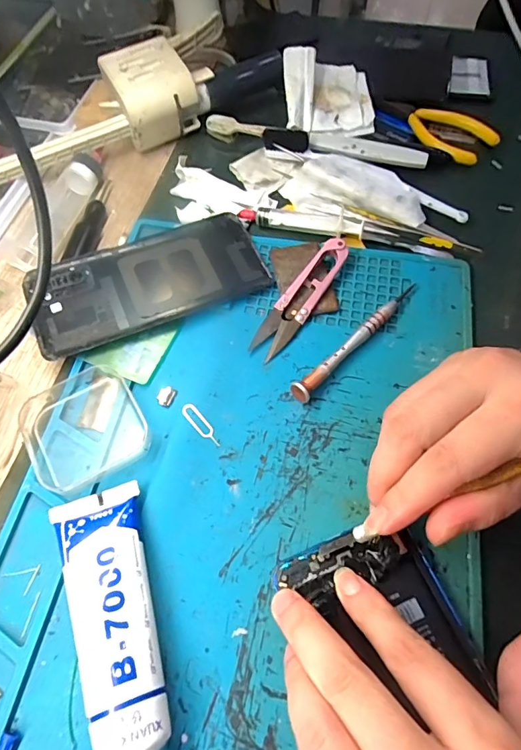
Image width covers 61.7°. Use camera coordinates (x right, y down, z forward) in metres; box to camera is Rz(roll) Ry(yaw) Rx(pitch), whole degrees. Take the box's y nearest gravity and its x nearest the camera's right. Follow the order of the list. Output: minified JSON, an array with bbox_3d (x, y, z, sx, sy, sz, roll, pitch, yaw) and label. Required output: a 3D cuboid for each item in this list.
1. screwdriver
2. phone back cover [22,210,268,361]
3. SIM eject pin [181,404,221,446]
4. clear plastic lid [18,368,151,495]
[{"bbox_3d":[0.062,-0.024,0.278,0.012,0.012,0.113,41,71,18],"label":"screwdriver"},{"bbox_3d":[-0.075,-0.064,0.301,0.155,0.011,0.073,-21,65,-9],"label":"phone back cover"},{"bbox_3d":[-0.035,0.029,0.260,0.009,0.004,0.033,-37,69,-16],"label":"SIM eject pin"},{"bbox_3d":[-0.103,0.030,0.253,0.064,0.013,0.066,-28,67,-13],"label":"clear plastic lid"}]

